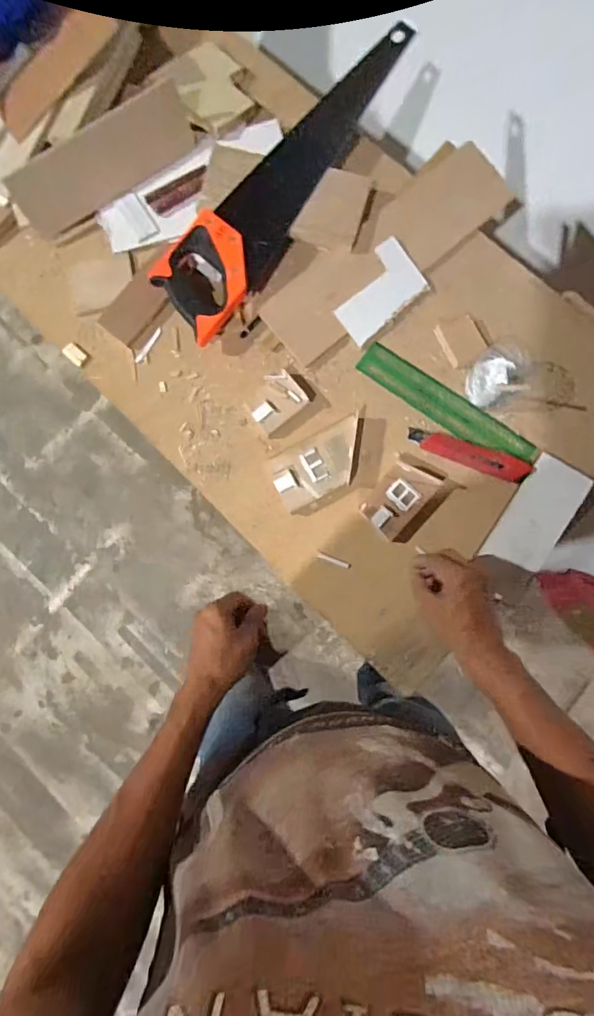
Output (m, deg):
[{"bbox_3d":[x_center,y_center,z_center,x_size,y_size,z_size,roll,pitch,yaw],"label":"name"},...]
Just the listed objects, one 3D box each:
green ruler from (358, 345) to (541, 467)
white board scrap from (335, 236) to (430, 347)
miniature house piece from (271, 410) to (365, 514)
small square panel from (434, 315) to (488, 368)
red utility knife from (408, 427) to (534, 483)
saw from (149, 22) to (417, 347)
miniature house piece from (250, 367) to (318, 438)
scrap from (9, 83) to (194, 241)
[{"bbox_3d":[0.200,-0.136,0.639,0.255,0.009,0.048,34,85,8],"label":"green ruler"},{"bbox_3d":[0.109,-0.296,0.652,0.131,0.009,0.083,-41,81,-3],"label":"white board scrap"},{"bbox_3d":[0.036,-0.059,0.631,0.140,0.030,0.081,-30,81,-1],"label":"miniature house piece"},{"bbox_3d":[0.224,-0.225,0.646,0.056,0.021,0.061,-24,81,0],"label":"small square panel"},{"bbox_3d":[0.225,-0.070,0.626,0.159,0.019,0.032,22,84,7],"label":"red utility knife"},{"bbox_3d":[-0.021,-0.458,0.653,0.113,0.034,0.512,34,85,8],"label":"saw"},{"bbox_3d":[-0.023,-0.147,0.641,0.089,0.028,0.061,-42,81,-3],"label":"miniature house piece"},{"bbox_3d":[-0.256,-0.471,0.649,0.264,0.081,0.011,-38,57,-8],"label":"scrap"}]

